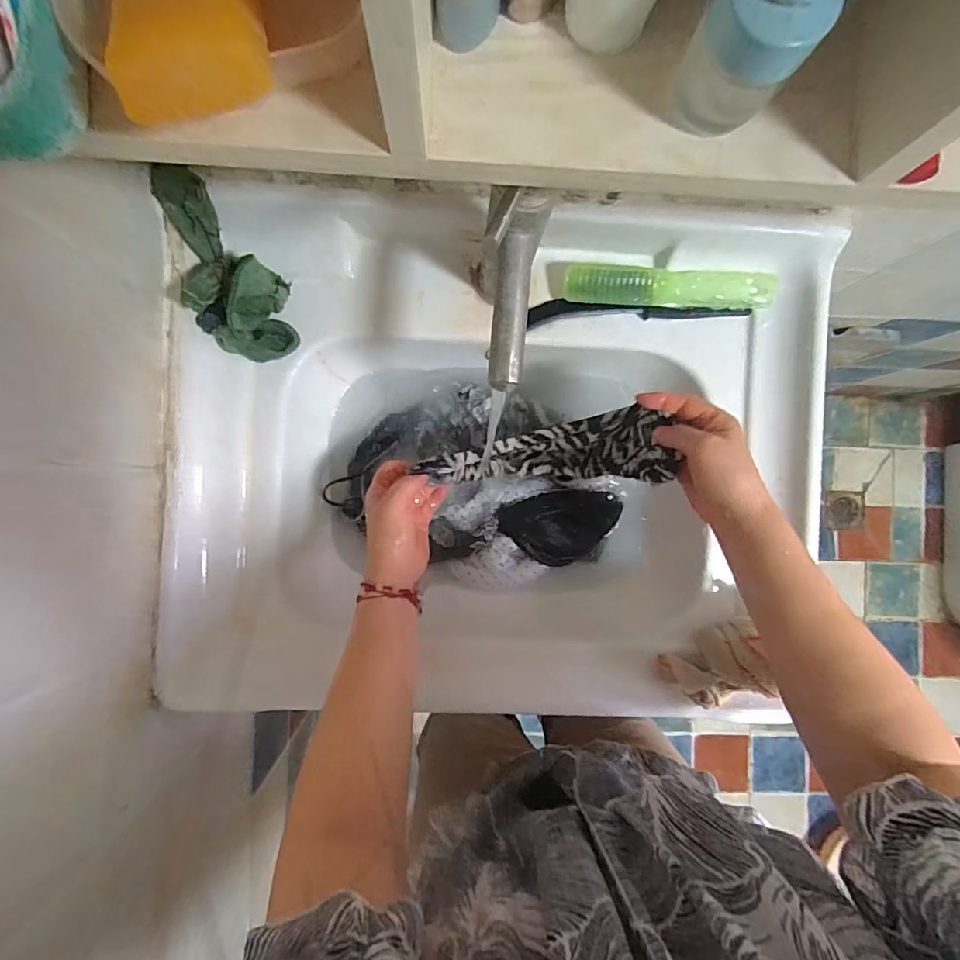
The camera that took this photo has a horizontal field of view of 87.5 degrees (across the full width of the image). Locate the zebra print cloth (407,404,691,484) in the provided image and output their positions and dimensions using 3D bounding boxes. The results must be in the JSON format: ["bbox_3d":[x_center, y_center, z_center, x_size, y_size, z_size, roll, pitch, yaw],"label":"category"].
[{"bbox_3d":[0.055,-0.030,0.491,0.208,0.137,0.063,-1,91,-4],"label":"zebra print cloth"}]

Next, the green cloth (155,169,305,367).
[{"bbox_3d":[-0.227,-0.184,0.443,0.077,0.058,0.162,-25,106,-3],"label":"green cloth"}]

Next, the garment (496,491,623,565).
[{"bbox_3d":[0.092,0.053,0.564,0.136,0.036,0.080,-4,91,-4],"label":"garment"}]

